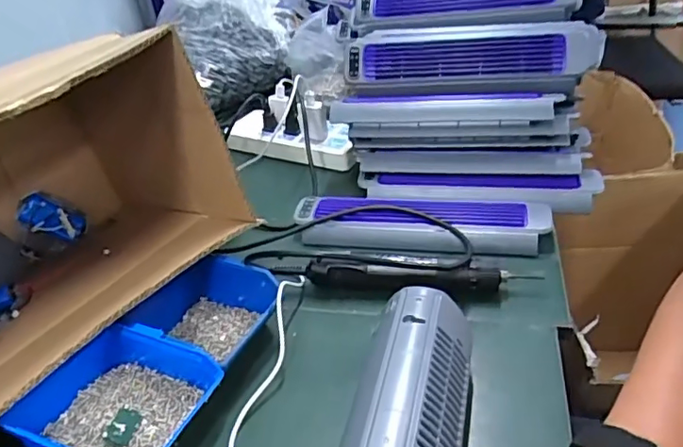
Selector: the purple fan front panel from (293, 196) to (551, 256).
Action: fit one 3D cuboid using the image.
[{"bbox_3d":[0.095,-0.004,0.667,0.293,0.029,0.083,1,36,12],"label":"purple fan front panel"}]

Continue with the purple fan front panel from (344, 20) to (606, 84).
[{"bbox_3d":[0.162,-0.214,0.709,0.305,0.099,0.035,-3,-9,11],"label":"purple fan front panel"}]

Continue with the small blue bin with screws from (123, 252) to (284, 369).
[{"bbox_3d":[-0.126,0.089,0.540,0.112,0.058,0.116,7,37,20],"label":"small blue bin with screws"}]

